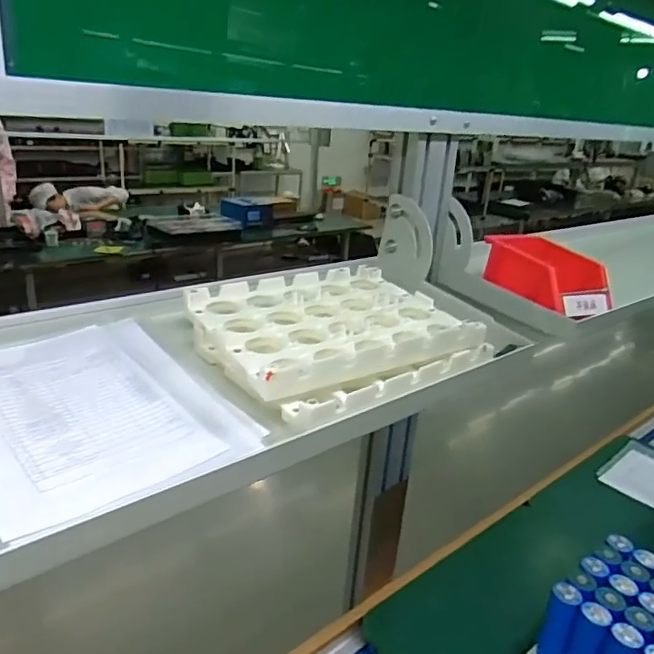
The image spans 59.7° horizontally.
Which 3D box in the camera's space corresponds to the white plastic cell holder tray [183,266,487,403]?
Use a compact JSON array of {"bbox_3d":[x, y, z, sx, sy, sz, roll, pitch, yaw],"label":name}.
[{"bbox_3d":[0.008,-0.002,0.544,0.242,0.037,0.187,-9,25,-32],"label":"white plastic cell holder tray"}]

